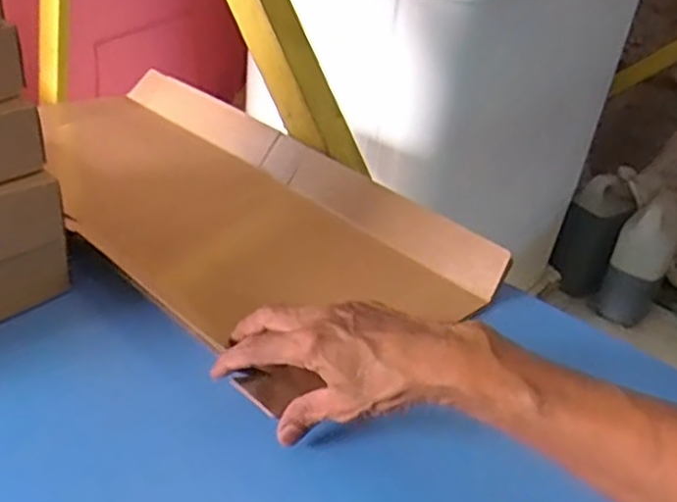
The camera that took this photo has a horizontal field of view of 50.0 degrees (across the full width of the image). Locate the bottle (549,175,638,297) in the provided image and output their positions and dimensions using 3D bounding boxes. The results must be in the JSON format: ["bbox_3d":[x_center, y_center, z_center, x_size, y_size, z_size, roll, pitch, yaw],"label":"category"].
[{"bbox_3d":[0.617,-0.033,1.775,0.136,0.280,0.114,22,35,22],"label":"bottle"}]

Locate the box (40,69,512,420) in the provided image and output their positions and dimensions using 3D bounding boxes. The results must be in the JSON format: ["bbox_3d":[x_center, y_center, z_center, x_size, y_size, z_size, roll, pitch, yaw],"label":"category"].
[{"bbox_3d":[-0.124,-0.061,0.745,0.267,0.057,0.537,-22,43,-38],"label":"box"}]

